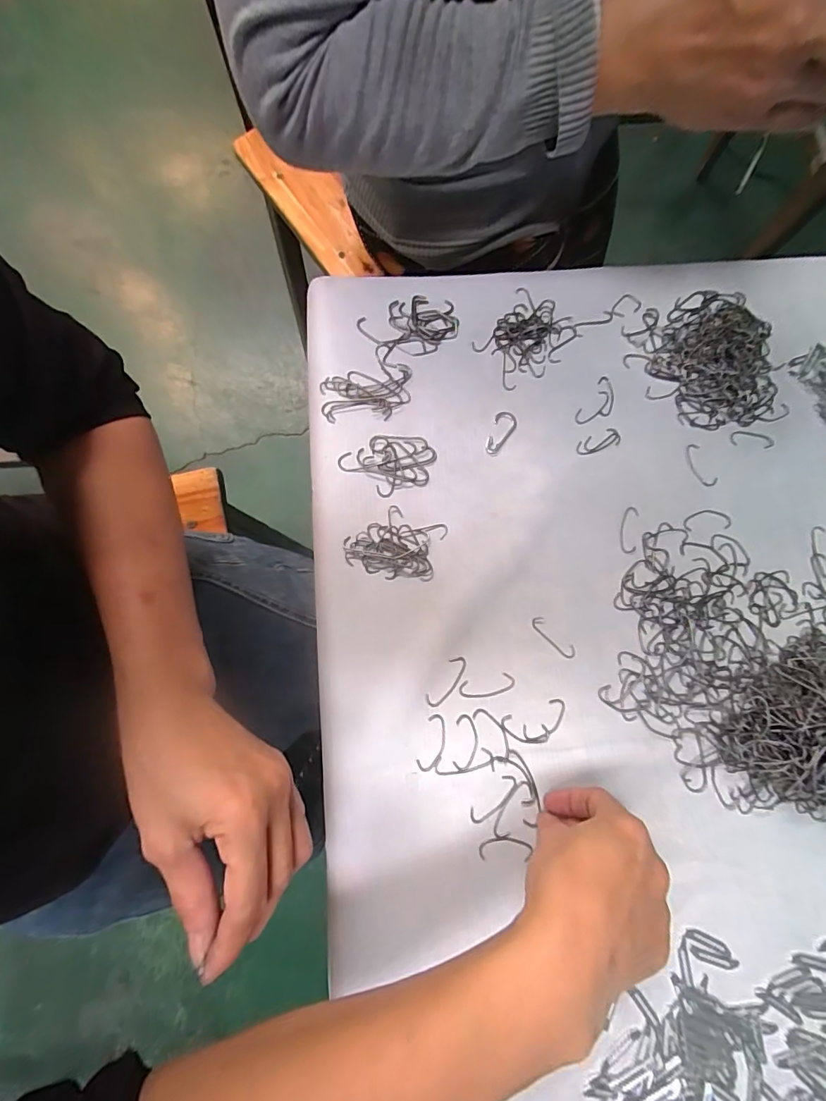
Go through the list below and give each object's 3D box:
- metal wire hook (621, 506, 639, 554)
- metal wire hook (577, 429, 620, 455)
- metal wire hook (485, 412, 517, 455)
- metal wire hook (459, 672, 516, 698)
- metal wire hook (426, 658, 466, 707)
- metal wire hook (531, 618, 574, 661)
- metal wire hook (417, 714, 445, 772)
[{"bbox_3d":[0.168,-0.016,0.357,0.013,0.004,0.037,8,80,0],"label":"metal wire hook"},{"bbox_3d":[0.149,-0.087,0.367,0.038,0.004,0.015,-21,81,-5],"label":"metal wire hook"},{"bbox_3d":[0.070,-0.093,0.365,0.017,0.004,0.037,21,80,2],"label":"metal wire hook"},{"bbox_3d":[0.054,0.099,0.334,0.041,0.004,0.014,-11,81,-3],"label":"metal wire hook"},{"bbox_3d":[0.025,0.095,0.334,0.014,0.004,0.041,34,81,5],"label":"metal wire hook"},{"bbox_3d":[0.105,0.065,0.342,0.039,0.004,0.011,42,82,6],"label":"metal wire hook"},{"bbox_3d":[0.015,0.138,0.327,0.016,0.004,0.038,17,80,2],"label":"metal wire hook"}]

